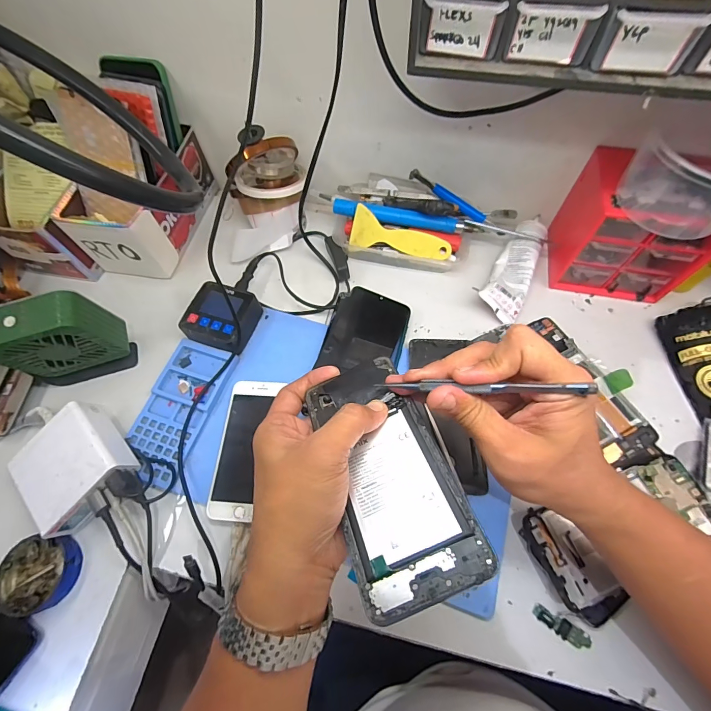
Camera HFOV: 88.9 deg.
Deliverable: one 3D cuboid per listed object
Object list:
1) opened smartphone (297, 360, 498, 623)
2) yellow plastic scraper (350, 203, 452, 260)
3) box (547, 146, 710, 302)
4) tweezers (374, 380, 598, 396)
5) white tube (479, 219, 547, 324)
[{"bbox_3d":[0.018,0.070,0.239,0.076,0.006,0.160,-25,49,0],"label":"opened smartphone"},{"bbox_3d":[0.057,-0.150,0.448,0.124,0.005,0.046,12,109,7],"label":"yellow plastic scraper"},{"bbox_3d":[0.308,-0.141,0.406,0.128,0.117,0.100,10,65,7],"label":"box"},{"bbox_3d":[0.073,0.020,0.230,0.125,0.007,0.007,-1,62,30],"label":"tweezers"},{"bbox_3d":[0.194,-0.106,0.441,0.048,0.033,0.141,25,68,14],"label":"white tube"}]

